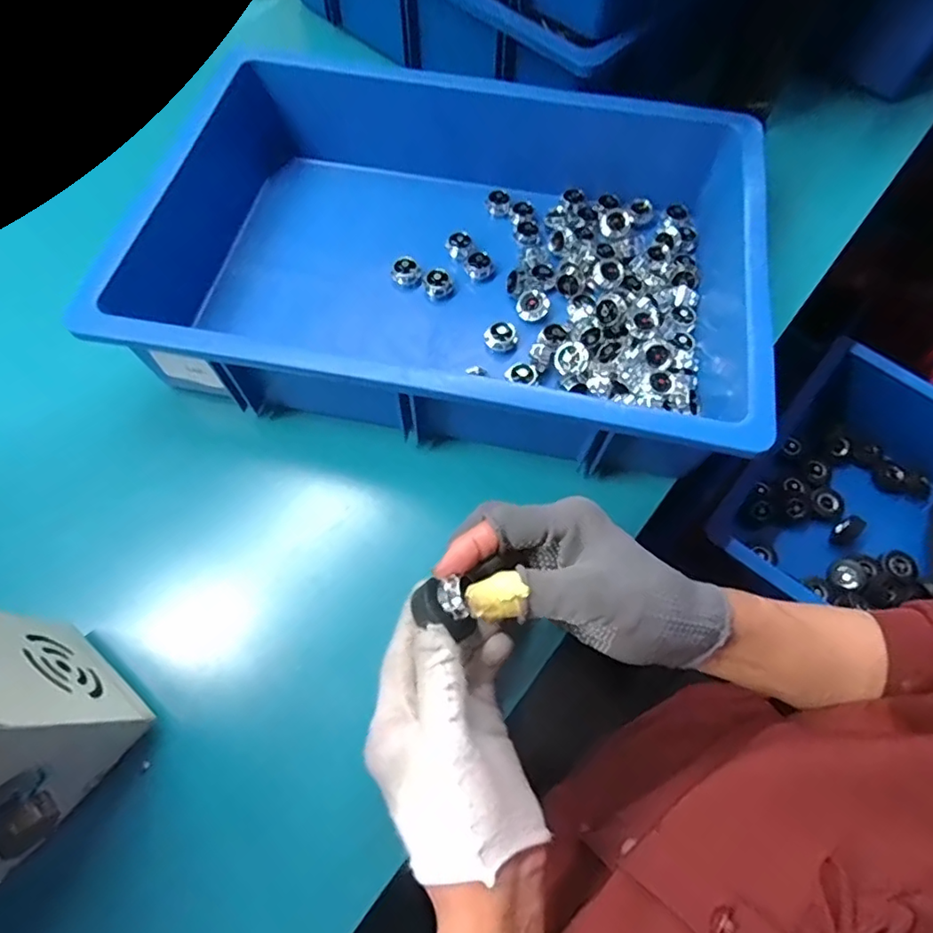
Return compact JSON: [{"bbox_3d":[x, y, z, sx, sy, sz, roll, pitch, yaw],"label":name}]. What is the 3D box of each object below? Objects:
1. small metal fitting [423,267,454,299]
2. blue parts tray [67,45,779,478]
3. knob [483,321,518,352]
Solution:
[{"bbox_3d":[-0.023,-0.154,0.481,0.024,0.021,0.018,-4,66,-3],"label":"small metal fitting"},{"bbox_3d":[-0.019,-0.164,0.453,0.462,0.106,0.304,11,66,3],"label":"blue parts tray"},{"bbox_3d":[0.028,-0.105,0.458,0.027,0.015,0.021,5,66,1],"label":"knob"}]

